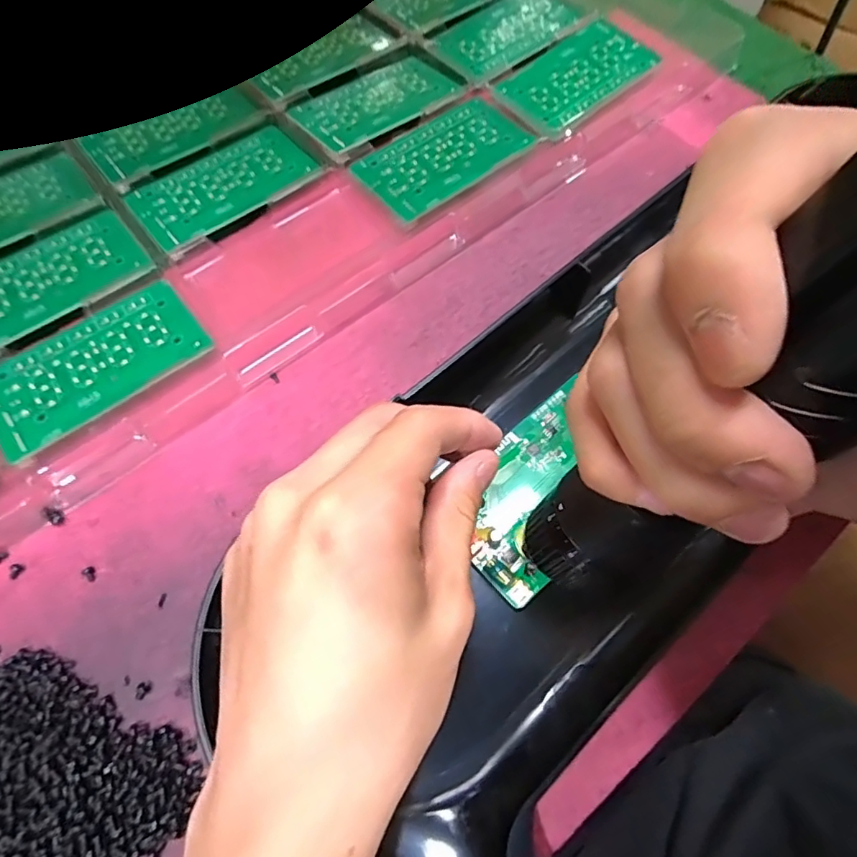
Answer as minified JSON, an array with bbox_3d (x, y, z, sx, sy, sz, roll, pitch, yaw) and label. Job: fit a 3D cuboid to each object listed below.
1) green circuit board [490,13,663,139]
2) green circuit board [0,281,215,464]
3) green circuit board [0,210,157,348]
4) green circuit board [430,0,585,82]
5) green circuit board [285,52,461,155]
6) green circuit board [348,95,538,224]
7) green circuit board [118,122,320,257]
[{"bbox_3d":[0.100,-0.242,0.370,0.062,0.006,0.111,43,73,16],"label":"green circuit board"},{"bbox_3d":[-0.169,-0.034,0.274,0.105,0.006,0.058,-38,72,-15],"label":"green circuit board"},{"bbox_3d":[-0.211,-0.081,0.297,0.104,0.005,0.060,-35,72,-14],"label":"green circuit board"},{"bbox_3d":[0.055,-0.292,0.394,0.107,0.006,0.063,-39,73,-15],"label":"green circuit board"},{"bbox_3d":[-0.036,-0.223,0.363,0.105,0.004,0.060,-40,73,-15],"label":"green circuit board"},{"bbox_3d":[0.009,-0.171,0.336,0.106,0.005,0.061,-38,72,-15],"label":"green circuit board"},{"bbox_3d":[-0.124,-0.149,0.327,0.103,0.005,0.060,-38,72,-15],"label":"green circuit board"}]

